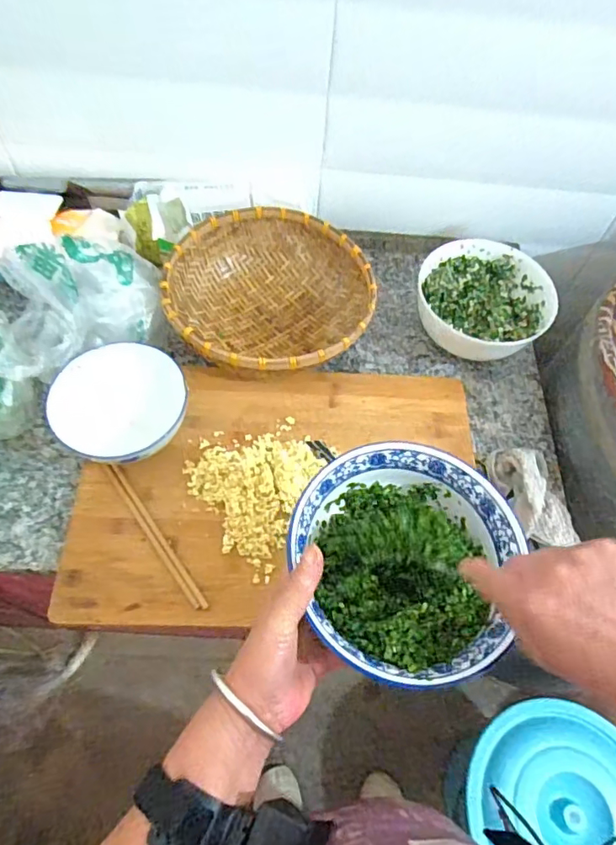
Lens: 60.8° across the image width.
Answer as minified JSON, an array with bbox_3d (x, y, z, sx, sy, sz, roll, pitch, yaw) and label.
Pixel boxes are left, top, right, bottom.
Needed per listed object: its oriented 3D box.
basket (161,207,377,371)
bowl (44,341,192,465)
[{"bbox_3d":[-0.050,-0.165,0.719,0.260,0.097,0.260,-5,63,-6],"label":"basket"},{"bbox_3d":[-0.216,-0.018,0.611,0.138,0.068,0.155,-9,64,-8],"label":"bowl"}]

